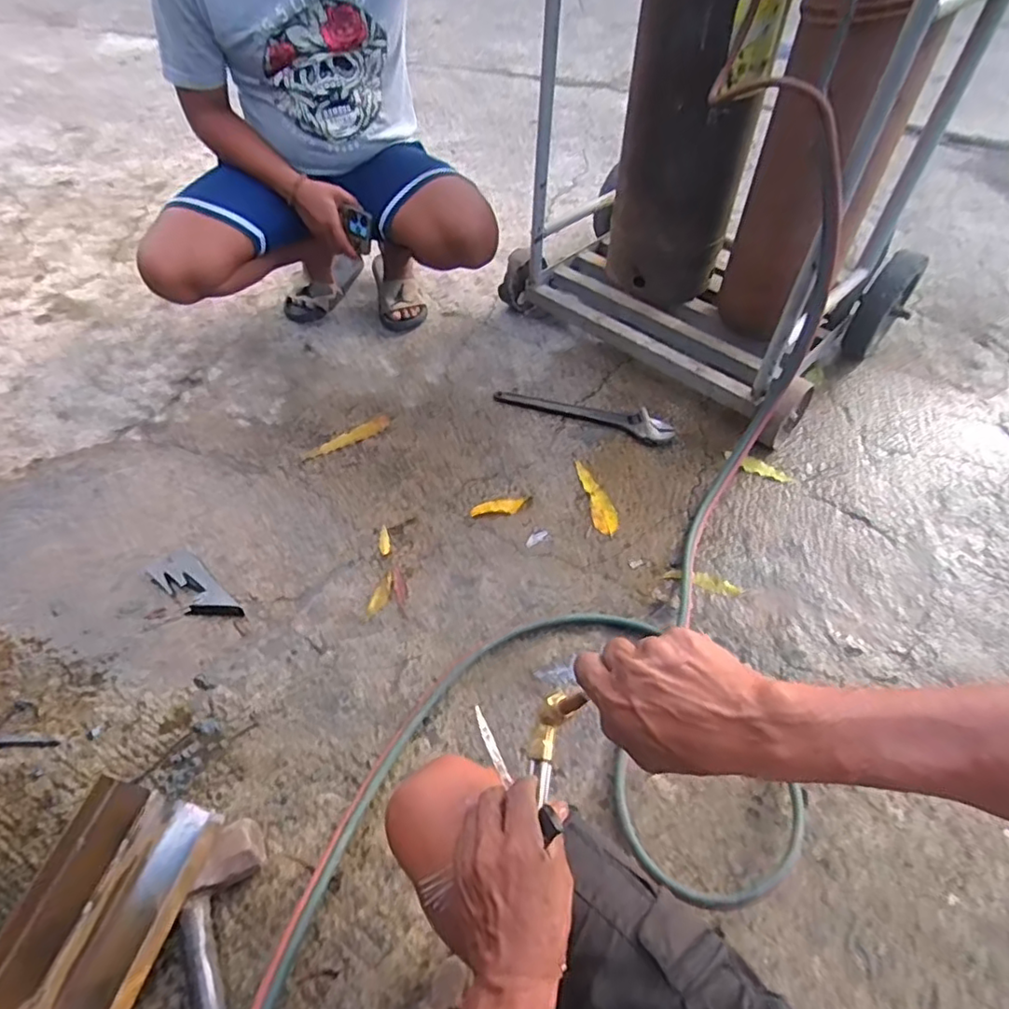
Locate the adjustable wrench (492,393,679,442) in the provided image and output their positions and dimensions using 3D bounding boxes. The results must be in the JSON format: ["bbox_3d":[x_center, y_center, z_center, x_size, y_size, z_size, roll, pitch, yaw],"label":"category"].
[{"bbox_3d":[0.167,-0.202,1.303,0.383,0.031,0.069,15,52,13],"label":"adjustable wrench"}]

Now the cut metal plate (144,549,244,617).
[{"bbox_3d":[-0.510,0.140,1.008,0.181,0.013,0.071,33,58,25],"label":"cut metal plate"}]

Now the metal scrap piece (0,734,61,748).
[{"bbox_3d":[-0.674,0.329,0.850,0.108,0.004,0.019,-2,50,-1],"label":"metal scrap piece"}]

